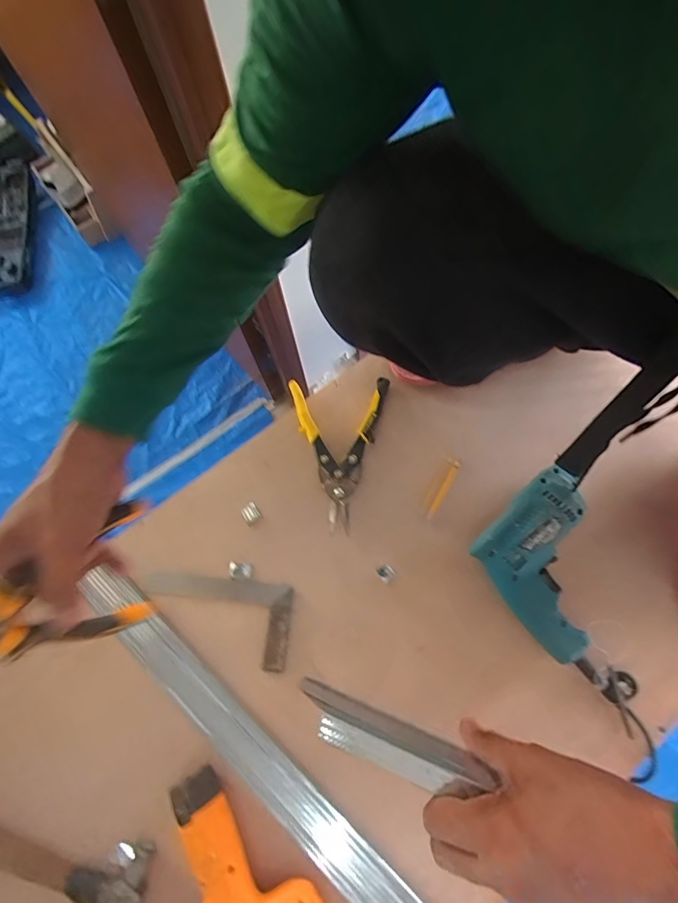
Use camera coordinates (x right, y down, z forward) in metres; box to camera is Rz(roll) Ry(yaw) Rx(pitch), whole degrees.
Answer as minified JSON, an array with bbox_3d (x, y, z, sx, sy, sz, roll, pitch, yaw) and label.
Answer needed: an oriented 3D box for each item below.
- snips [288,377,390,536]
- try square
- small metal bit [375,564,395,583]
[{"bbox_3d":[-0.003,0.000,0.612,0.142,0.028,0.219,0,70,4],"label":"snips"},{"bbox_3d":[-0.163,0.214,0.549,0.197,0.011,0.100,5,70,6],"label":"try square"},{"bbox_3d":[0.063,0.161,0.568,0.020,0.004,0.021,-39,72,-10],"label":"small metal bit"}]

